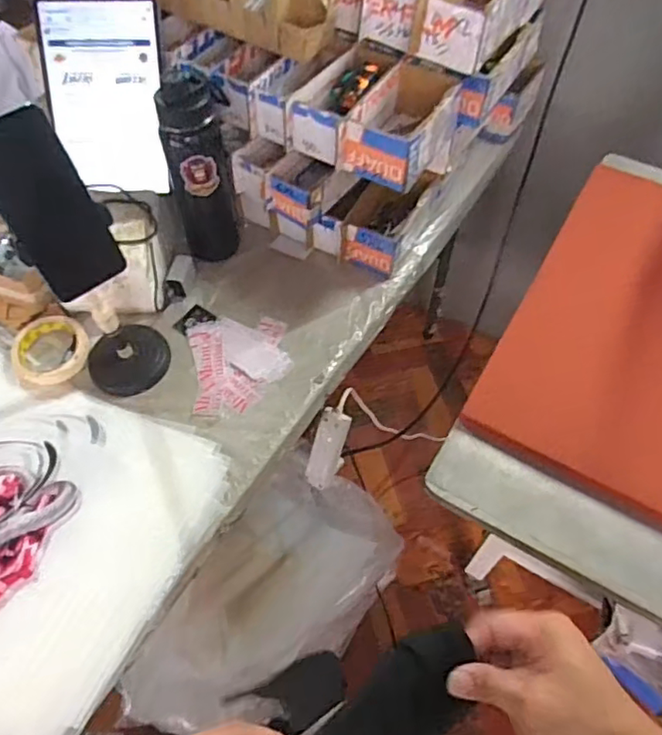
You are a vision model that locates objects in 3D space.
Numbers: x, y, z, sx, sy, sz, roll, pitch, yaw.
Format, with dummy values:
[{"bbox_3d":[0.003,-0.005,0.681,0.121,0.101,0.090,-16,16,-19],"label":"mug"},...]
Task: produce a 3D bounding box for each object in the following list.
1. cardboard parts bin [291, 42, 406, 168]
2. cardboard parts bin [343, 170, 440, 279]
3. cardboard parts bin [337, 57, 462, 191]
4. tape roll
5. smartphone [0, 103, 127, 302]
[{"bbox_3d":[0.020,-0.350,0.774,0.086,0.067,0.183,26,61,16],"label":"cardboard parts bin"},{"bbox_3d":[0.092,-0.226,0.888,0.083,0.083,0.174,25,61,16],"label":"cardboard parts bin"},{"bbox_3d":[0.098,-0.321,0.760,0.099,0.071,0.192,25,61,16],"label":"cardboard parts bin"},{"bbox_3d":[-0.388,-0.026,0.795,0.106,0.017,0.096,18,59,12],"label":"tape roll"},{"bbox_3d":[-0.249,-0.141,0.521,0.073,0.165,0.008,-39,48,-22],"label":"smartphone"}]

